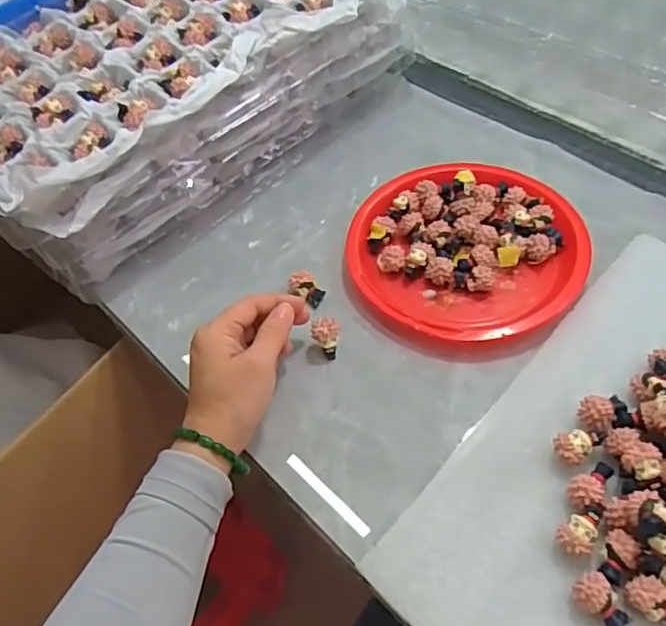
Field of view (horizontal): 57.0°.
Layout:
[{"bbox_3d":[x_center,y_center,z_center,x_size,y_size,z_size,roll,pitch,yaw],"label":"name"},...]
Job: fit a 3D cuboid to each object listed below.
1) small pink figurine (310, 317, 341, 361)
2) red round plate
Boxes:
[{"bbox_3d":[-0.004,0.019,0.441,0.020,0.030,0.016,-6,53,3],"label":"small pink figurine"},{"bbox_3d":[0.106,-0.051,0.491,0.178,0.023,0.173,-1,53,7],"label":"red round plate"}]

